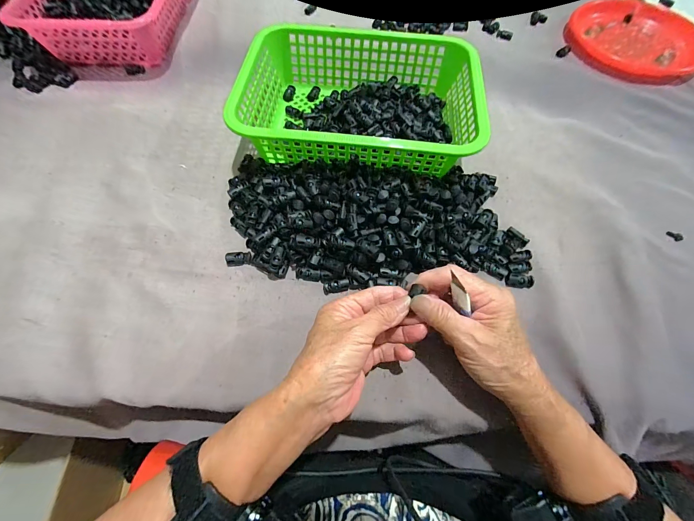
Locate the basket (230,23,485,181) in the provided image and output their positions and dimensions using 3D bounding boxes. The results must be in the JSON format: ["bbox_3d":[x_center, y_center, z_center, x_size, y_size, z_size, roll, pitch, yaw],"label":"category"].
[{"bbox_3d":[0.016,-0.211,0.422,0.291,0.084,0.202,6,62,1],"label":"basket"}]

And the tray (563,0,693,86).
[{"bbox_3d":[0.517,-0.396,0.560,0.221,0.040,0.195,-7,62,-6],"label":"tray"}]

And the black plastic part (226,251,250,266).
[{"bbox_3d":[-0.123,-0.002,0.352,0.027,0.009,0.013,-7,62,-6],"label":"black plastic part"}]

